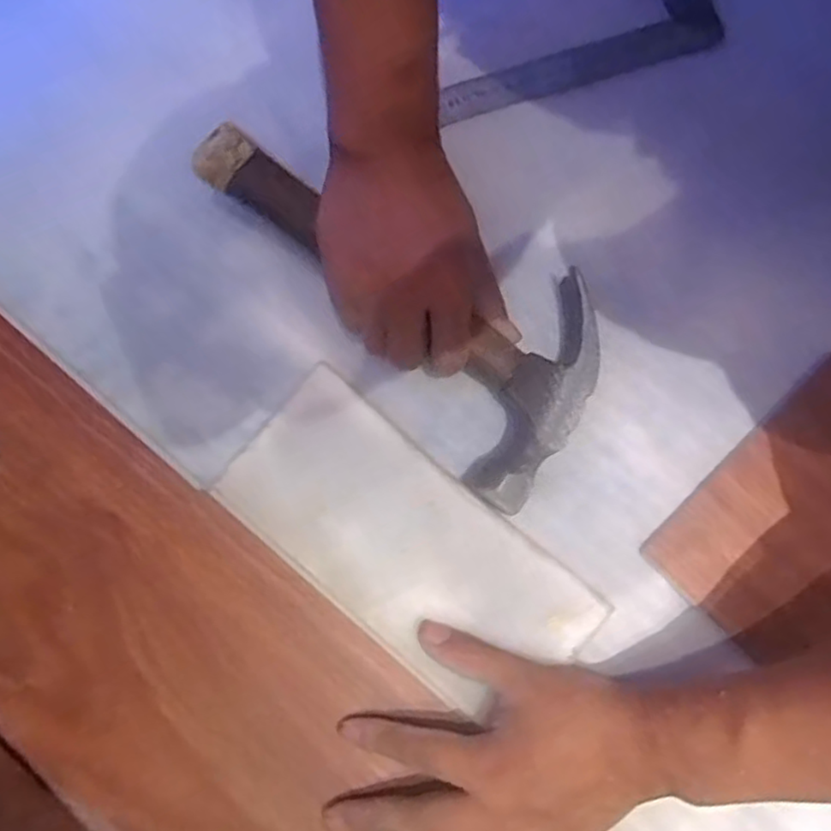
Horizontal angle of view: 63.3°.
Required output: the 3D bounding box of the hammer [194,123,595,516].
[{"bbox_3d":[-0.006,-0.085,0.421,0.279,0.035,0.142,41,81,0],"label":"hammer"}]

